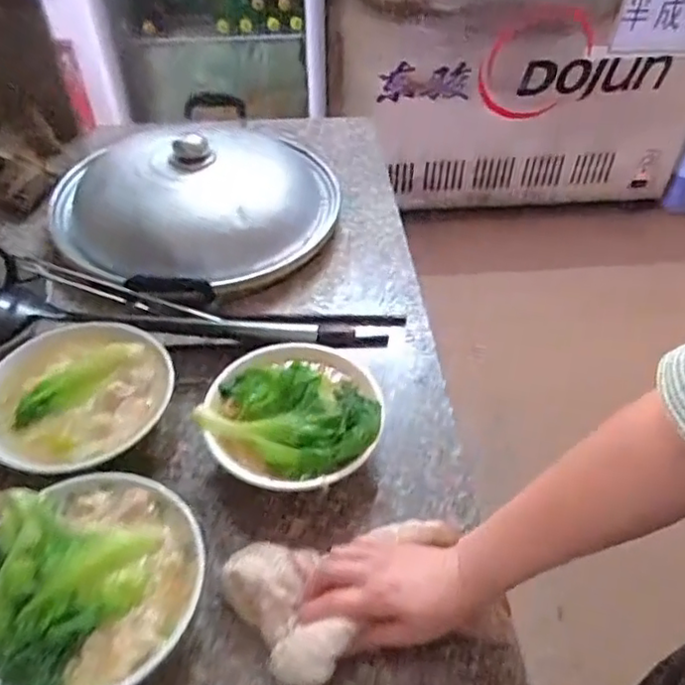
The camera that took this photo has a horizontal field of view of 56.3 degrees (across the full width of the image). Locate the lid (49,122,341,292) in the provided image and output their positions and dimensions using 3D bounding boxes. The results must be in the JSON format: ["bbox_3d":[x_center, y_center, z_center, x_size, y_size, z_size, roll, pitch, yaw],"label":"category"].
[{"bbox_3d":[-0.199,-0.216,0.891,0.377,0.101,0.372,0,47,0],"label":"lid"}]

